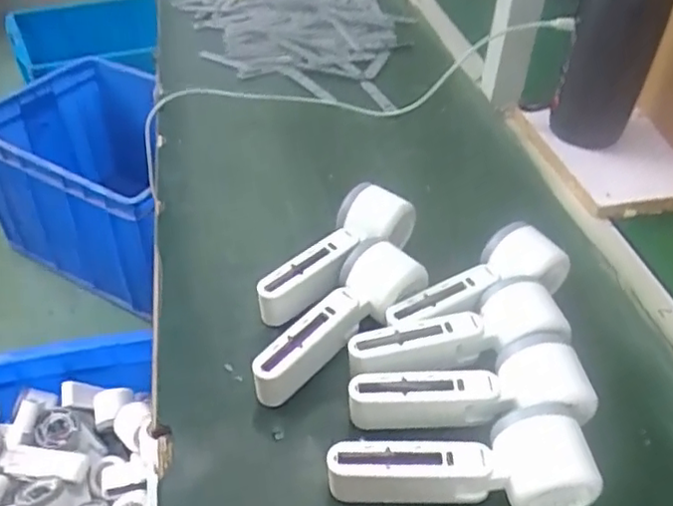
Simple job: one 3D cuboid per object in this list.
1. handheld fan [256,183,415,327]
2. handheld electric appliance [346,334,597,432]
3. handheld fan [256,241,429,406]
[{"bbox_3d":[0.002,-0.001,0.540,0.054,0.046,0.159,27,48,23],"label":"handheld fan"},{"bbox_3d":[0.093,0.102,0.446,0.167,0.047,0.054,-3,44,-7],"label":"handheld electric appliance"},{"bbox_3d":[0.003,0.054,0.494,0.058,0.043,0.162,31,50,27],"label":"handheld fan"}]

